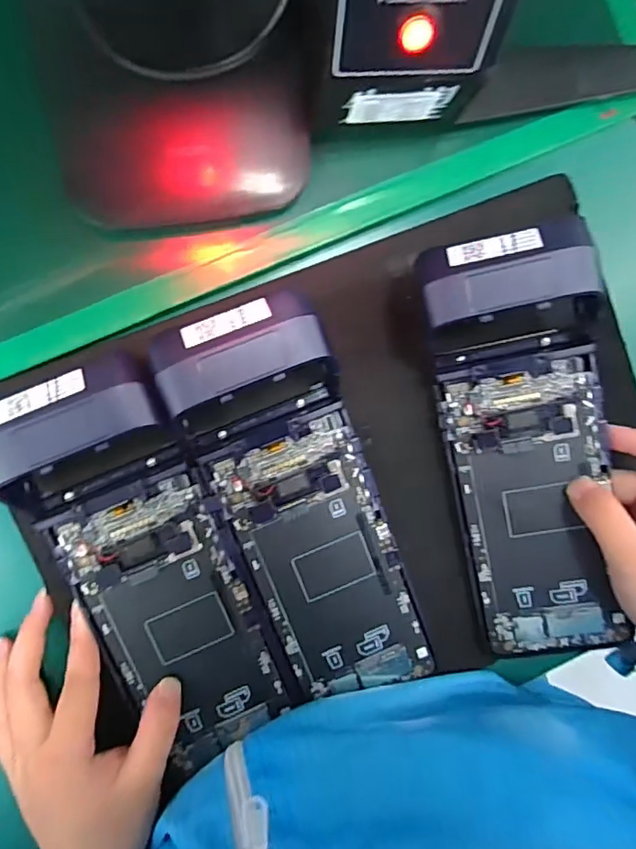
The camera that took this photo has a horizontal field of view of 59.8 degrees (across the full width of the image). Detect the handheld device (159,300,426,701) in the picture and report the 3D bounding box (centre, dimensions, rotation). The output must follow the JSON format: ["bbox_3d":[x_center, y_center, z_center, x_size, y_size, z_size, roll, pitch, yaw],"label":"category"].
[{"bbox_3d":[-0.008,0.044,0.288,0.085,0.049,0.215,-22,106,-5],"label":"handheld device"}]

